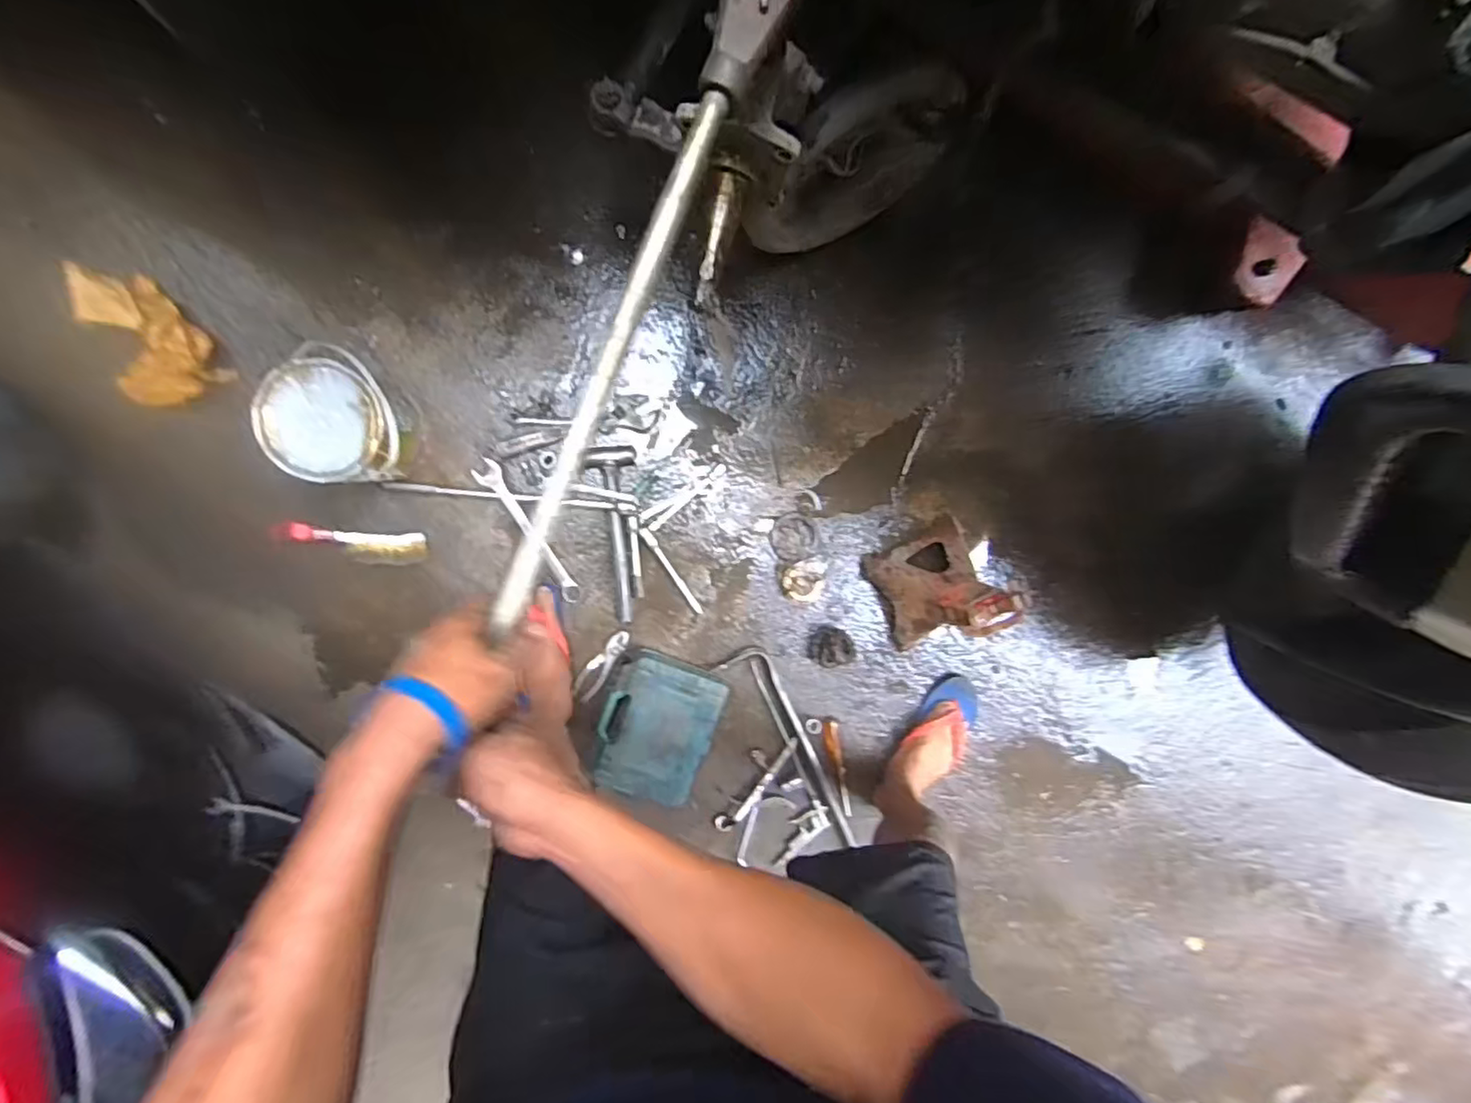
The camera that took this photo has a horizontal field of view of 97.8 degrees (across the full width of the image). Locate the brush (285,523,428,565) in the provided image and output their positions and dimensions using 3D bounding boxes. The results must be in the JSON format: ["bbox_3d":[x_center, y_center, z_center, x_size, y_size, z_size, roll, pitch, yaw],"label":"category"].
[{"bbox_3d":[-0.635,-0.011,1.076,0.217,0.016,0.056,4,95,-8],"label":"brush"}]

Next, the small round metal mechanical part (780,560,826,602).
[{"bbox_3d":[0.124,0.053,1.165,0.076,0.028,0.071,-1,95,-7],"label":"small round metal mechanical part"}]

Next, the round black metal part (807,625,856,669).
[{"bbox_3d":[0.176,0.175,1.165,0.077,0.072,0.068,-45,99,-1],"label":"round black metal part"}]

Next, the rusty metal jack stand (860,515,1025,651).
[{"bbox_3d":[0.367,0.067,1.084,0.190,0.246,0.187,-27,98,-4],"label":"rusty metal jack stand"}]

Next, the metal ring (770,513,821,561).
[{"bbox_3d":[0.110,-0.026,1.176,0.089,0.016,0.089,-1,95,-7],"label":"metal ring"}]

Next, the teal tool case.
[{"bbox_3d":[-0.139,0.313,1.137,0.195,0.059,0.249,19,93,-8],"label":"teal tool case"}]

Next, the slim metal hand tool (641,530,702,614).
[{"bbox_3d":[-0.111,0.036,1.133,0.017,0.016,0.181,-34,98,-3],"label":"slim metal hand tool"}]

